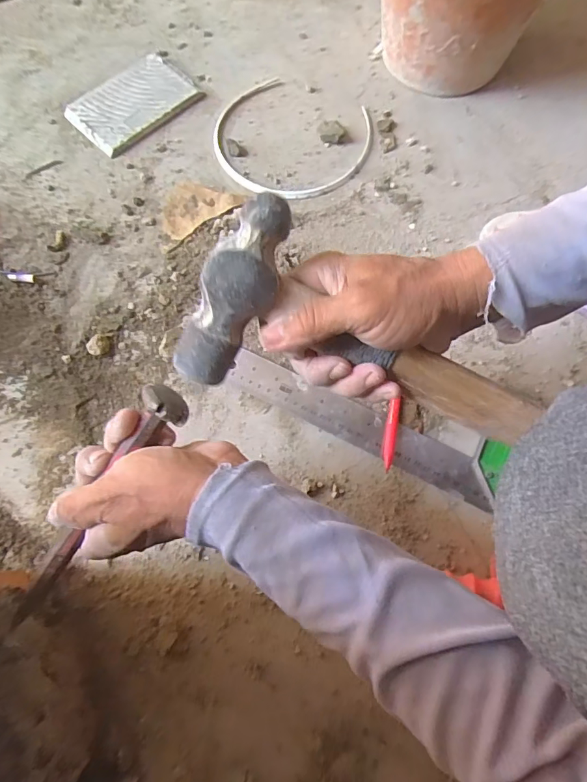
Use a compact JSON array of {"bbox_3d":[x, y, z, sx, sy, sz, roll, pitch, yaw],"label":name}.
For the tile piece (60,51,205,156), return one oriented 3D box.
[{"bbox_3d":[-0.208,-0.375,0.584,0.100,0.015,0.151,43,76,12],"label":"tile piece"}]

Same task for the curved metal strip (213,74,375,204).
[{"bbox_3d":[-0.003,-0.318,0.569,0.190,0.011,0.171,19,72,5],"label":"curved metal strip"}]

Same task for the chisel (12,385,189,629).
[{"bbox_3d":[-0.129,0.080,0.283,0.024,0.019,0.198,41,105,12],"label":"chisel"}]

